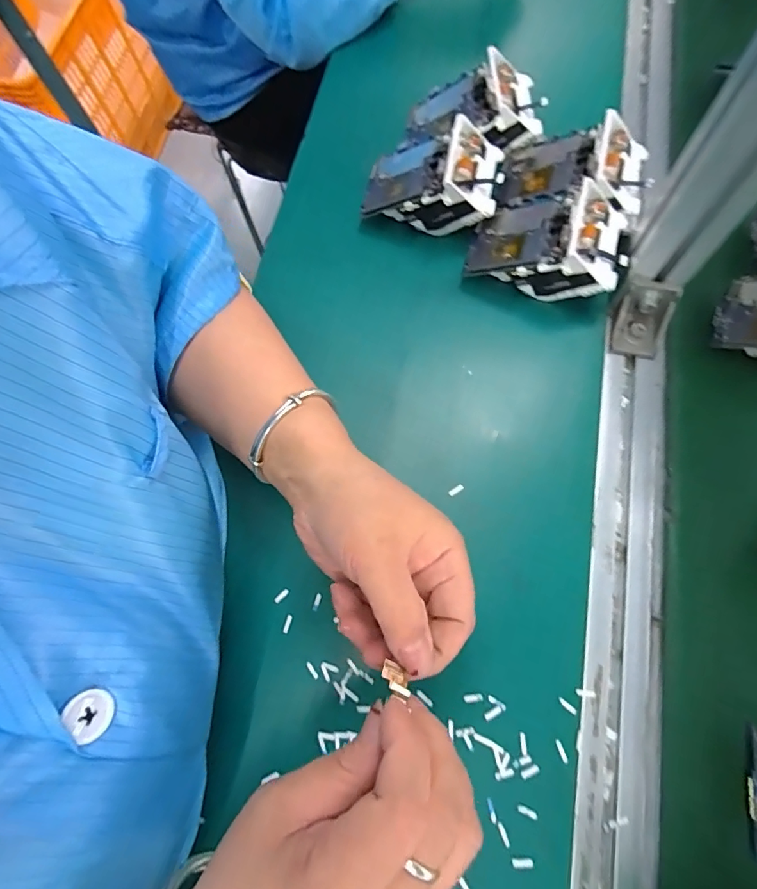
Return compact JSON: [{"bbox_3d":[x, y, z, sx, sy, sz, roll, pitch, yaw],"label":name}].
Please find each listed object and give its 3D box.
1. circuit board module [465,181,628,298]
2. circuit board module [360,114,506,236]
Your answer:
[{"bbox_3d":[0.136,-0.160,0.380,0.114,0.057,0.073,18,74,8],"label":"circuit board module"},{"bbox_3d":[0.048,-0.226,0.410,0.116,0.046,0.076,-1,68,33],"label":"circuit board module"}]

